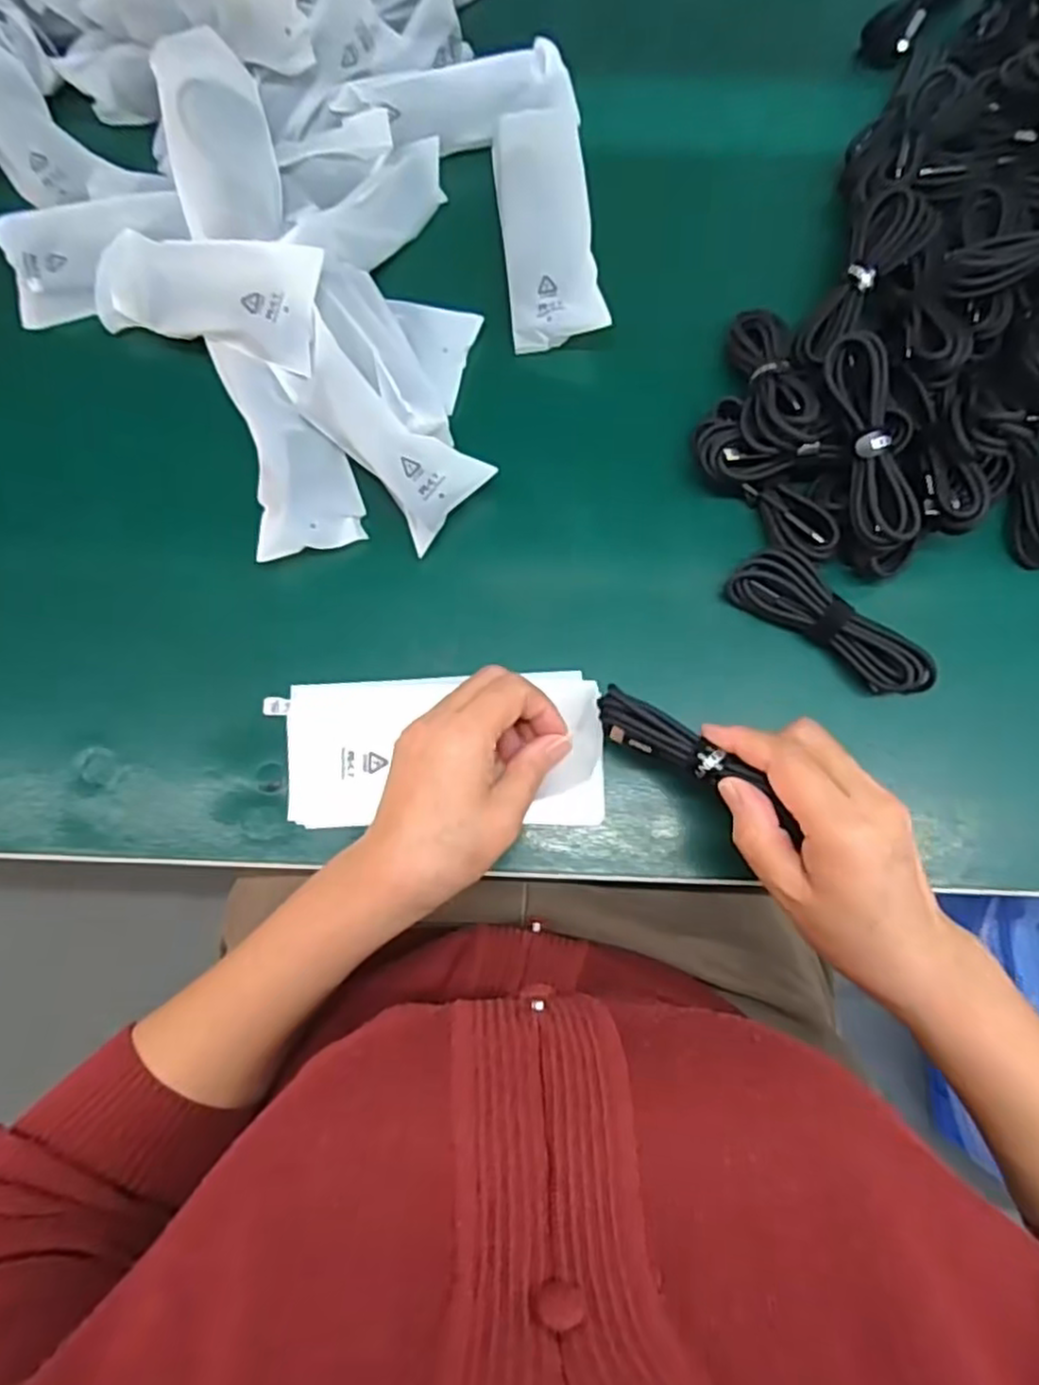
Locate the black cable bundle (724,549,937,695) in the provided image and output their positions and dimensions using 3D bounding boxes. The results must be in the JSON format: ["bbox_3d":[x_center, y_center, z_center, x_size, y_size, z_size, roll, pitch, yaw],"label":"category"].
[{"bbox_3d":[0.170,-0.037,0.399,0.114,0.021,0.035,37,81,7],"label":"black cable bundle"}]

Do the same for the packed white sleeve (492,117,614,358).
[{"bbox_3d":[0.016,-0.285,0.444,0.053,0.018,0.151,-7,78,-1],"label":"packed white sleeve"}]

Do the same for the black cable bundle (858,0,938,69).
[{"bbox_3d":[0.273,-0.462,0.483,0.104,0.031,0.030,-44,81,-8],"label":"black cable bundle"}]

